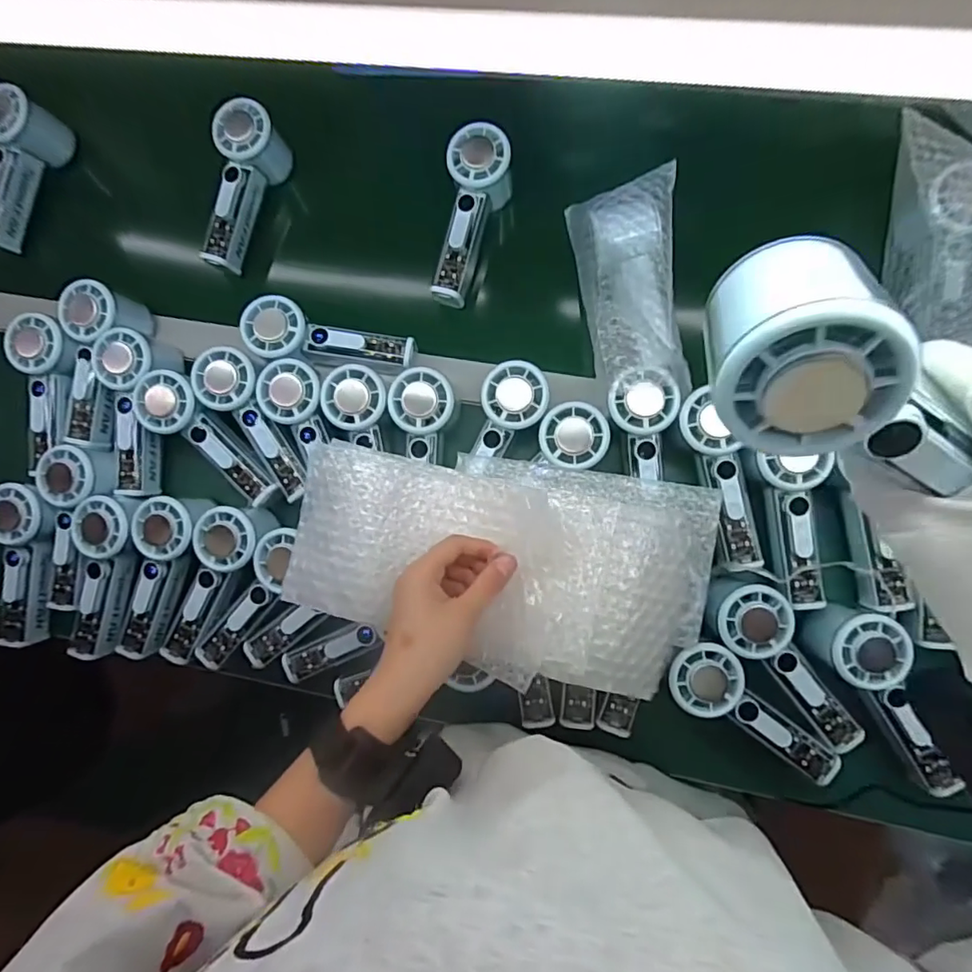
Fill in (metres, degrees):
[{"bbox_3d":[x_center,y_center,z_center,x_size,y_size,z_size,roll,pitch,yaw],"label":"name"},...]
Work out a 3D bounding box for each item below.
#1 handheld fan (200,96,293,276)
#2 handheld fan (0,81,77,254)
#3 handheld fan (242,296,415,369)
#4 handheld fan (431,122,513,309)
[{"bbox_3d":[-0.246,-0.290,0.548,0.044,0.065,0.147,21,88,8],"label":"handheld fan"},{"bbox_3d":[-0.490,-0.319,0.568,0.044,0.066,0.152,15,87,8],"label":"handheld fan"},{"bbox_3d":[-0.142,-0.133,0.505,0.146,0.041,0.052,10,86,7],"label":"handheld fan"},{"bbox_3d":[-0.014,-0.245,0.521,0.051,0.062,0.152,11,86,7],"label":"handheld fan"}]

